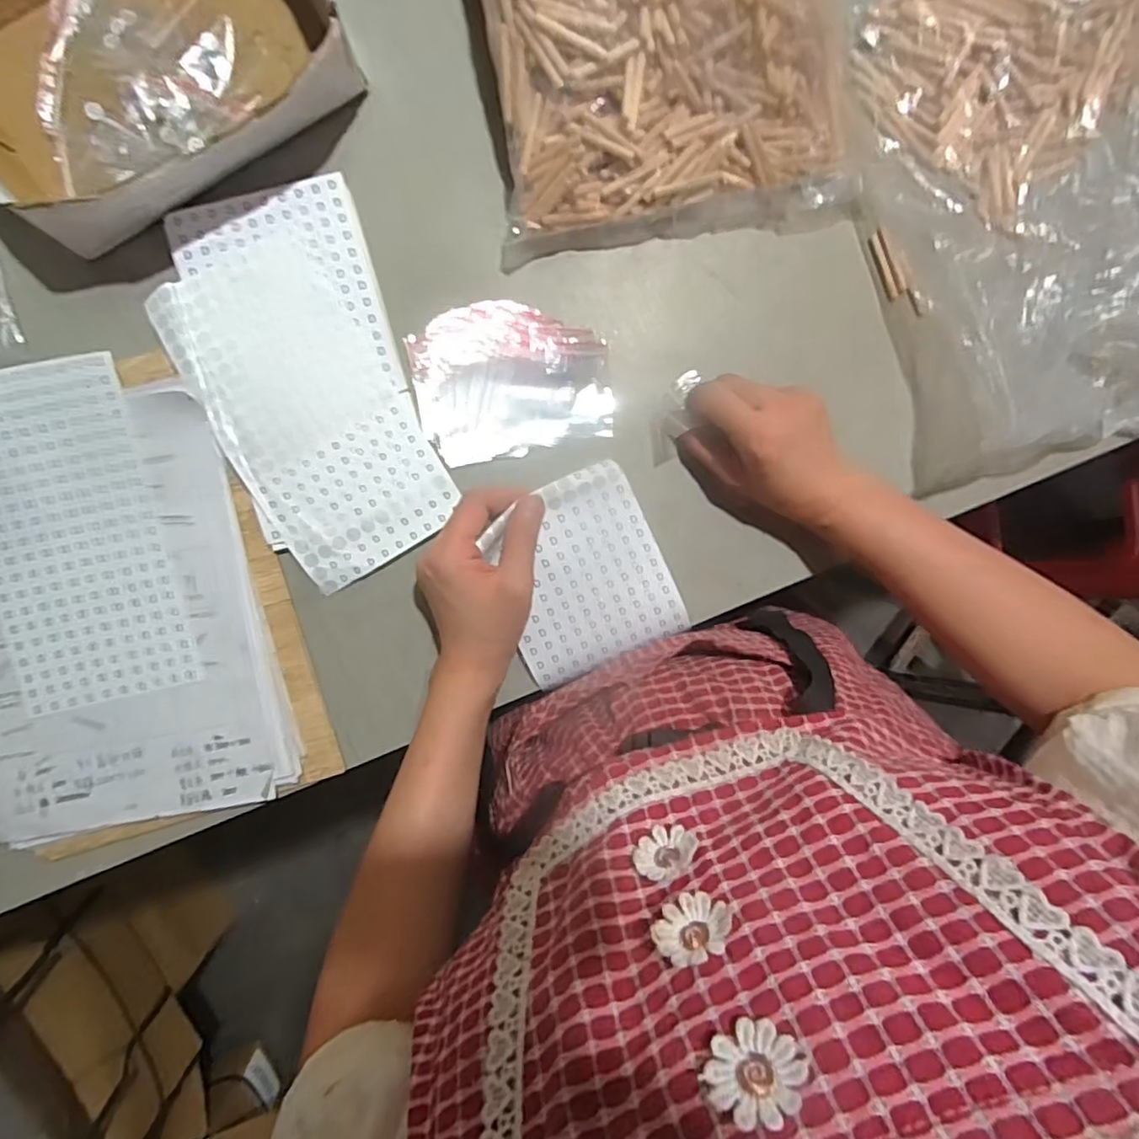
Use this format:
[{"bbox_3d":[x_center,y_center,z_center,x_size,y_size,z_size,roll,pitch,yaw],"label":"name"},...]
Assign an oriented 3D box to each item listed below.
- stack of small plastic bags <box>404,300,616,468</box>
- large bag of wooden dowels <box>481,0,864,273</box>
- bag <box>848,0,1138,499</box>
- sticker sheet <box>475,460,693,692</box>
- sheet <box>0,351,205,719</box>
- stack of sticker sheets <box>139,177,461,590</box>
[{"bbox_3d":[-0.040,-0.138,0.439,0.138,0.010,0.105,-11,95,-5],"label":"stack of small plastic bags"},{"bbox_3d":[0.054,-0.405,0.389,0.255,0.095,0.330,-11,95,-5],"label":"large bag of wooden dowels"},{"bbox_3d":[0.347,-0.264,0.432,0.261,0.085,0.364,-16,95,-4],"label":"bag"},{"bbox_3d":[0.010,0.006,0.436,0.119,0.041,0.136,-24,96,-4],"label":"sticker sheet"},{"bbox_3d":[-0.346,-0.021,0.421,0.122,0.010,0.230,-12,98,-6],"label":"sheet"},{"bbox_3d":[-0.179,-0.128,0.424,0.139,0.013,0.262,-24,96,-4],"label":"stack of sticker sheets"}]

